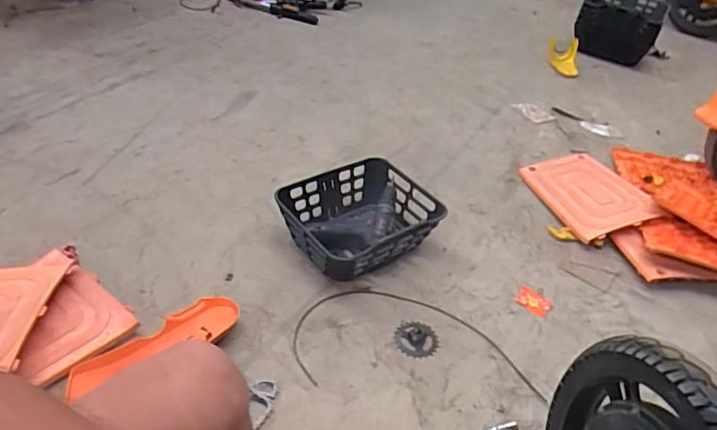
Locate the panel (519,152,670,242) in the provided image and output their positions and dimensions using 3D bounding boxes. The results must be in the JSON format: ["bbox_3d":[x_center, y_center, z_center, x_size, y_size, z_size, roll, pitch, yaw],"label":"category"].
[{"bbox_3d":[0.618,-0.065,1.483,0.260,0.027,0.333,-15,40,-13],"label":"panel"}]

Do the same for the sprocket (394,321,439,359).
[{"bbox_3d":[0.114,0.243,1.082,0.087,0.005,0.086,4,40,-3],"label":"sprocket"}]

